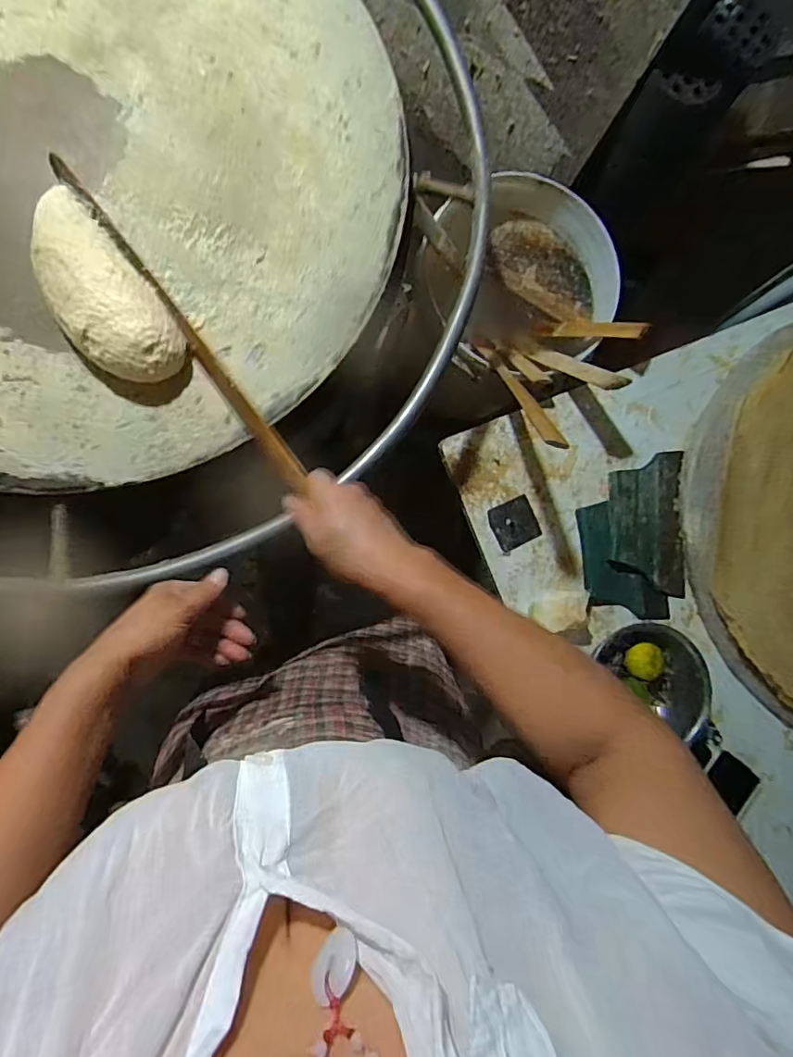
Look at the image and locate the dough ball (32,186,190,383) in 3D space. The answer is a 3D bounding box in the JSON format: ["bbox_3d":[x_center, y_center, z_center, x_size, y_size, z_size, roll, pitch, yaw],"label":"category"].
[{"bbox_3d":[-0.258,-0.203,0.460,0.079,0.053,0.175,-38,91,-8],"label":"dough ball"}]

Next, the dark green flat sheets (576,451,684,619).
[{"bbox_3d":[0.330,0.009,0.738,0.152,0.018,0.223,0,86,-7],"label":"dark green flat sheets"}]

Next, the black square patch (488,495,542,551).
[{"bbox_3d":[0.160,-0.007,0.727,0.066,0.009,0.061,-23,89,-8],"label":"black square patch"}]

